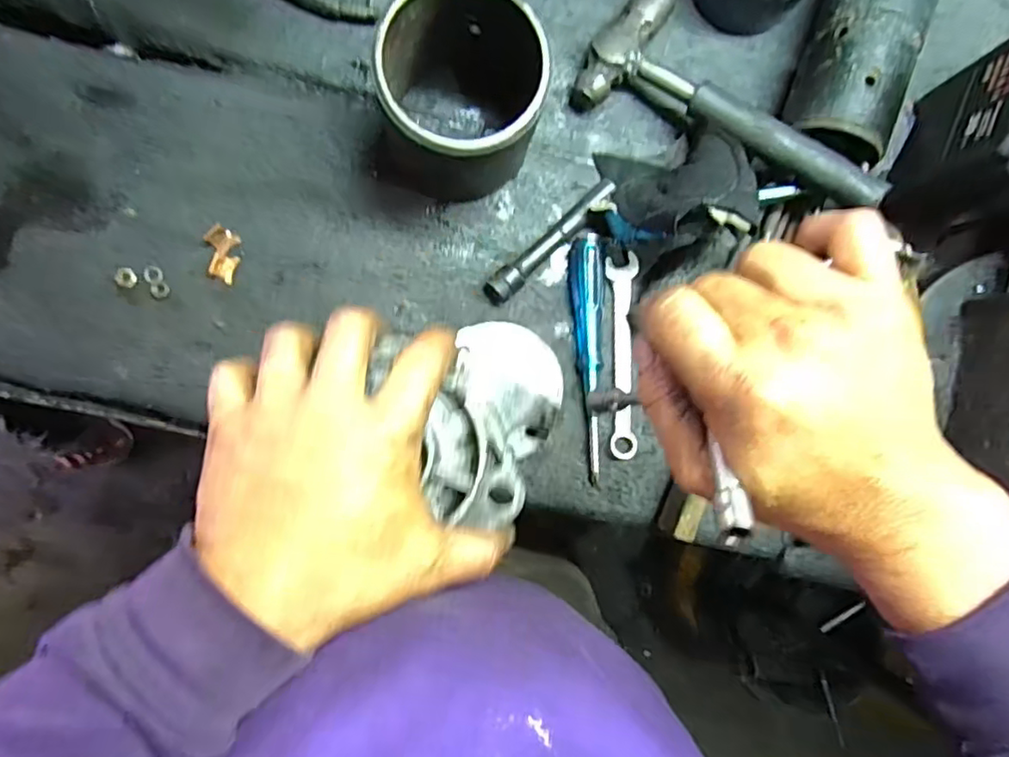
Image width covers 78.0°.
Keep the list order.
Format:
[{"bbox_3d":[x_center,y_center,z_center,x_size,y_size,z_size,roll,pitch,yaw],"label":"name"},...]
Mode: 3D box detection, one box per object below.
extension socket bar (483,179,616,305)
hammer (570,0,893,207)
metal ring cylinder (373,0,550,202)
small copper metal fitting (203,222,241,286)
[{"bbox_3d":[0.038,-0.110,0.499,0.133,0.026,0.020,-42,93,-5],"label":"extension socket bar"},{"bbox_3d":[0.177,-0.203,0.480,0.240,0.034,0.103,36,86,10],"label":"hammer"},{"bbox_3d":[-0.032,-0.190,0.440,0.106,0.129,0.106,0,89,-6],"label":"metal ring cylinder"},{"bbox_3d":[-0.220,-0.096,0.485,0.023,0.011,0.043,2,89,-6],"label":"small copper metal fitting"}]

